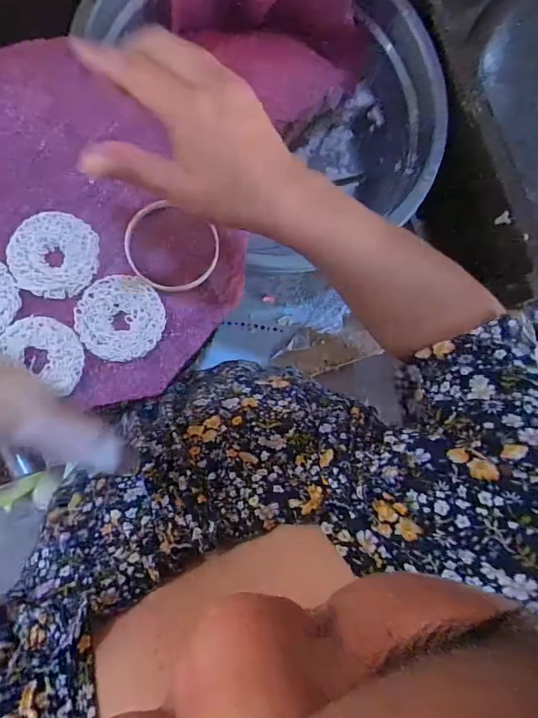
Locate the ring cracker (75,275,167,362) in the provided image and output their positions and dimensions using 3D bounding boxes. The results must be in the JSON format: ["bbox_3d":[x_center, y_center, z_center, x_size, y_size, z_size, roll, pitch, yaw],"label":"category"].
[{"bbox_3d":[-0.141,-0.040,0.422,0.078,0.004,0.080,1,85,-7],"label":"ring cracker"}]

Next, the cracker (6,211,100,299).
[{"bbox_3d":[-0.204,-0.099,0.420,0.078,0.004,0.079,1,85,-7],"label":"cracker"}]

